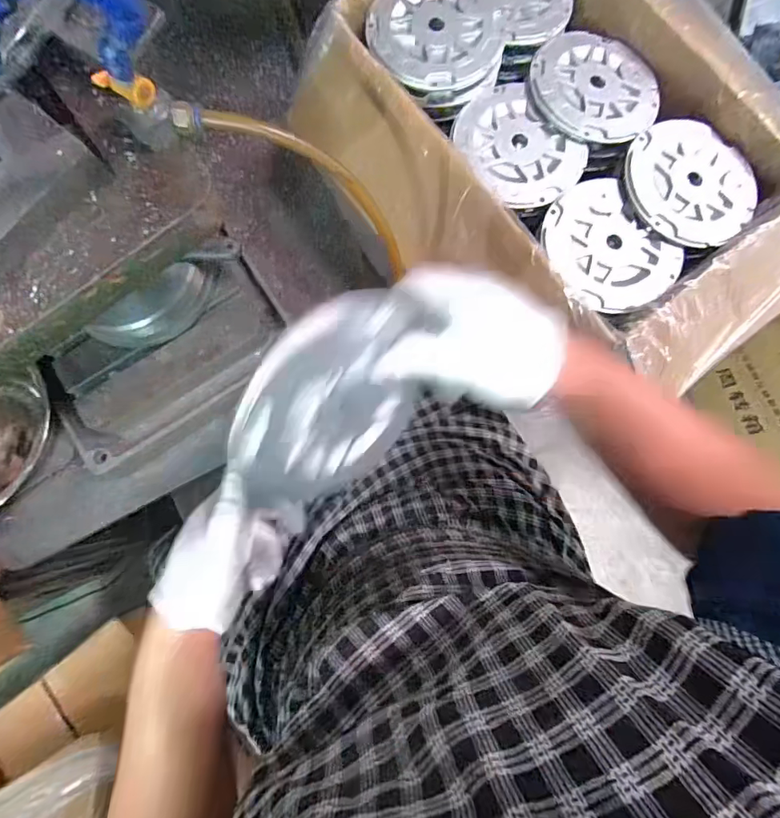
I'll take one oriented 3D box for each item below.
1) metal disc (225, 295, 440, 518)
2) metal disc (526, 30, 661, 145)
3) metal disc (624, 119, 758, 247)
[{"bbox_3d":[-0.034,0.001,0.292,0.128,0.139,0.011,-27,48,-30],"label":"metal disc"},{"bbox_3d":[0.215,-0.336,0.495,0.134,0.014,0.123,0,80,1],"label":"metal disc"},{"bbox_3d":[0.302,-0.228,0.477,0.130,0.014,0.133,0,80,1],"label":"metal disc"}]

